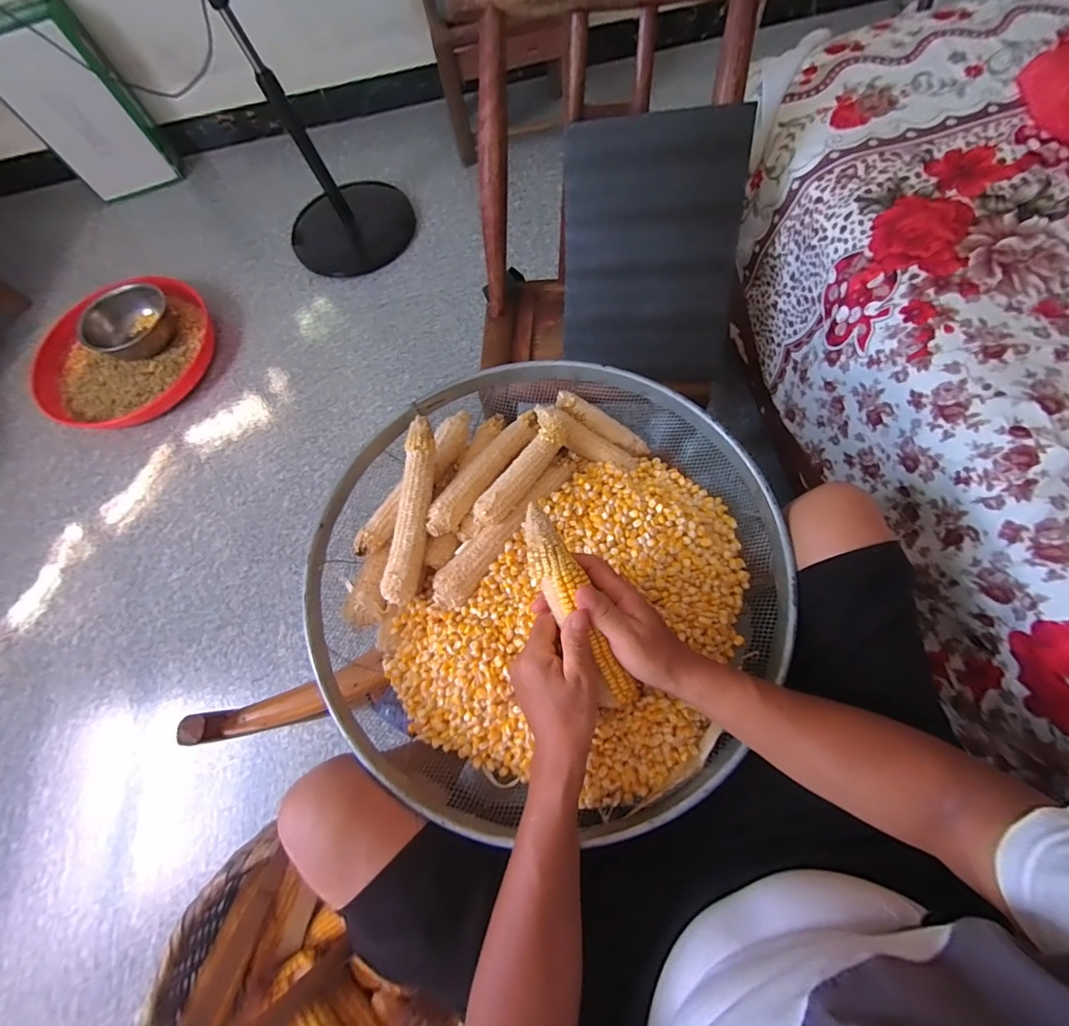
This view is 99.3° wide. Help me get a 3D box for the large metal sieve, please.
[{"bbox_3d":[0.015,0.063,0.501,0.485,0.078,0.493,-1,70,2],"label":"large metal sieve"}]

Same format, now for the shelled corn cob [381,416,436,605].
[{"bbox_3d":[-0.136,-0.002,0.520,0.038,0.043,0.203,6,85,5],"label":"shelled corn cob"}]

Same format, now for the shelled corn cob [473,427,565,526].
[{"bbox_3d":[-0.016,-0.041,0.519,0.033,0.029,0.139,36,77,15],"label":"shelled corn cob"}]

